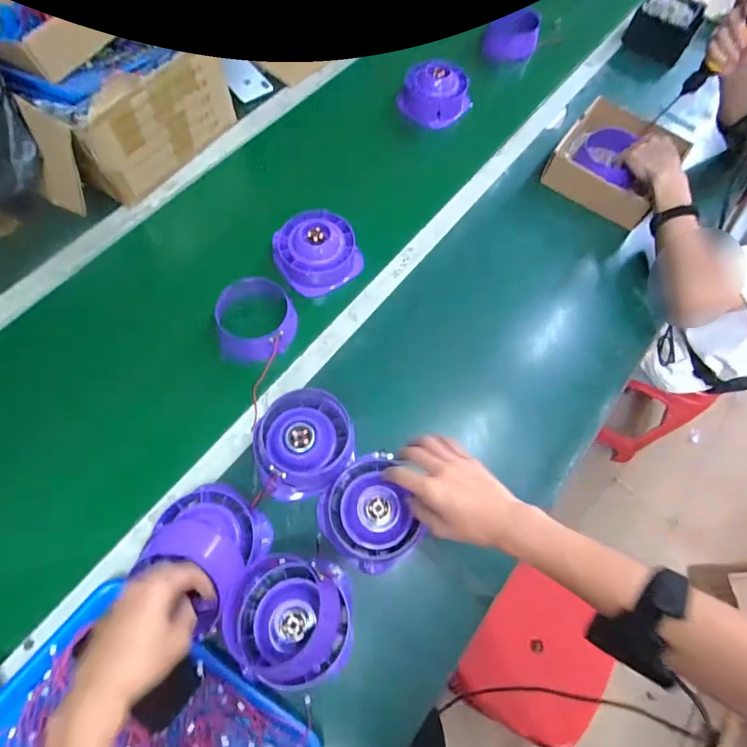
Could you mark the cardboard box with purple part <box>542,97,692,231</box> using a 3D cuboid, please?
[{"bbox_3d":[0.463,-0.415,0.830,0.197,0.070,0.230,34,71,11],"label":"cardboard box with purple part"}]

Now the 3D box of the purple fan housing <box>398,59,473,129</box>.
[{"bbox_3d":[0.129,-0.573,0.903,0.123,0.084,0.110,-34,73,-15],"label":"purple fan housing"}]

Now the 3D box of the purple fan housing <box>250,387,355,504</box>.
[{"bbox_3d":[-0.094,0.098,0.610,0.130,0.075,0.132,1,68,-2],"label":"purple fan housing"}]

